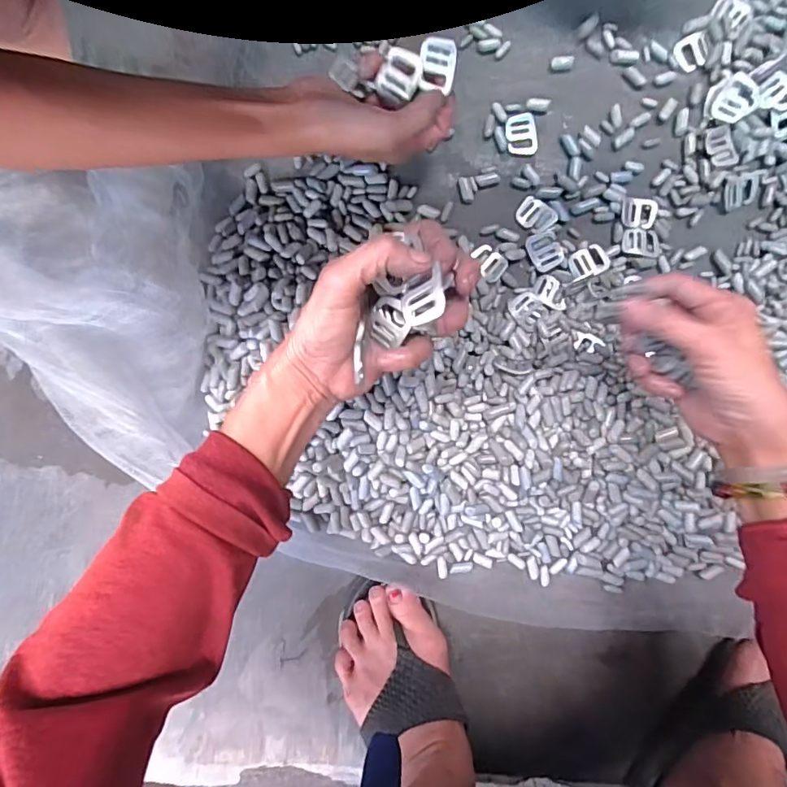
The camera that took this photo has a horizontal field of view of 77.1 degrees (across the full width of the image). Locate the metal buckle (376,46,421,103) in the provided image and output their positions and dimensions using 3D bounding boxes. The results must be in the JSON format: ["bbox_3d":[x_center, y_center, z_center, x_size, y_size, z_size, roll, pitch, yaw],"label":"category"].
[{"bbox_3d":[0.004,-0.226,0.349,0.028,0.006,0.030,22,106,-1],"label":"metal buckle"}]

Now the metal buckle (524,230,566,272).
[{"bbox_3d":[0.135,-0.127,0.439,0.026,0.006,0.034,-24,95,24],"label":"metal buckle"}]

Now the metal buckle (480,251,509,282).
[{"bbox_3d":[0.090,-0.113,0.439,0.019,0.005,0.025,37,93,0],"label":"metal buckle"}]

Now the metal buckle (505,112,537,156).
[{"bbox_3d":[0.112,-0.227,0.432,0.028,0.004,0.035,-1,92,2],"label":"metal buckle"}]

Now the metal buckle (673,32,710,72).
[{"bbox_3d":[0.256,-0.293,0.423,0.026,0.005,0.027,-19,91,3],"label":"metal buckle"}]

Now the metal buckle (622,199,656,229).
[{"bbox_3d":[0.215,-0.158,0.433,0.031,0.005,0.025,1,92,2],"label":"metal buckle"}]

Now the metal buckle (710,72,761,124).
[{"bbox_3d":[0.285,-0.245,0.413,0.032,0.006,0.033,46,113,-2],"label":"metal buckle"}]

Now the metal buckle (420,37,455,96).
[{"bbox_3d":[0.030,-0.230,0.346,0.024,0.004,0.031,4,114,-1],"label":"metal buckle"}]

